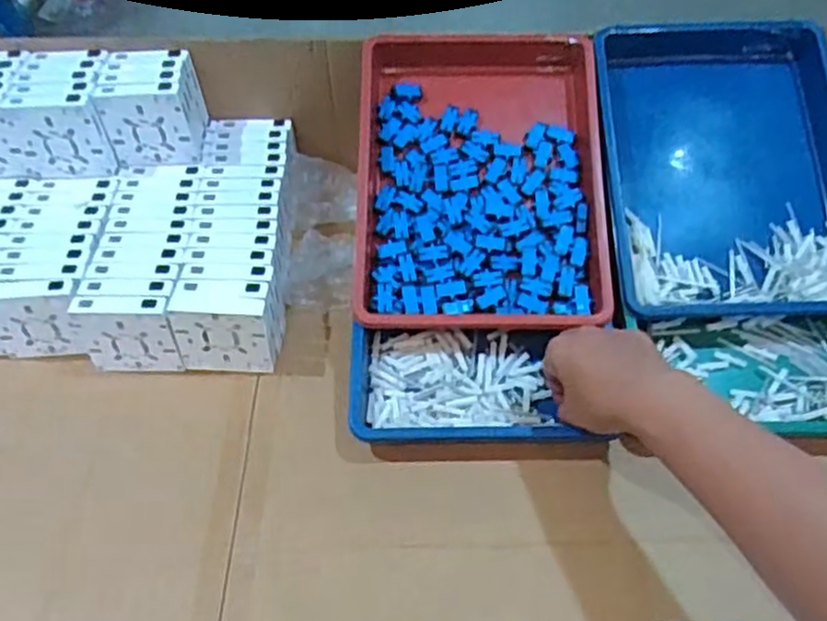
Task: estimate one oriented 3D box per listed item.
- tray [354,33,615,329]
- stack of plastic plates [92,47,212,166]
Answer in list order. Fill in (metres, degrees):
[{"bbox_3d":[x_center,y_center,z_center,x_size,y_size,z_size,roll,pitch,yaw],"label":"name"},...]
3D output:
[{"bbox_3d":[0.065,-0.139,0.697,0.238,0.052,0.319,0,70,1],"label":"tray"},{"bbox_3d":[-0.280,-0.217,0.767,0.094,0.096,0.090,-4,47,-3],"label":"stack of plastic plates"}]

